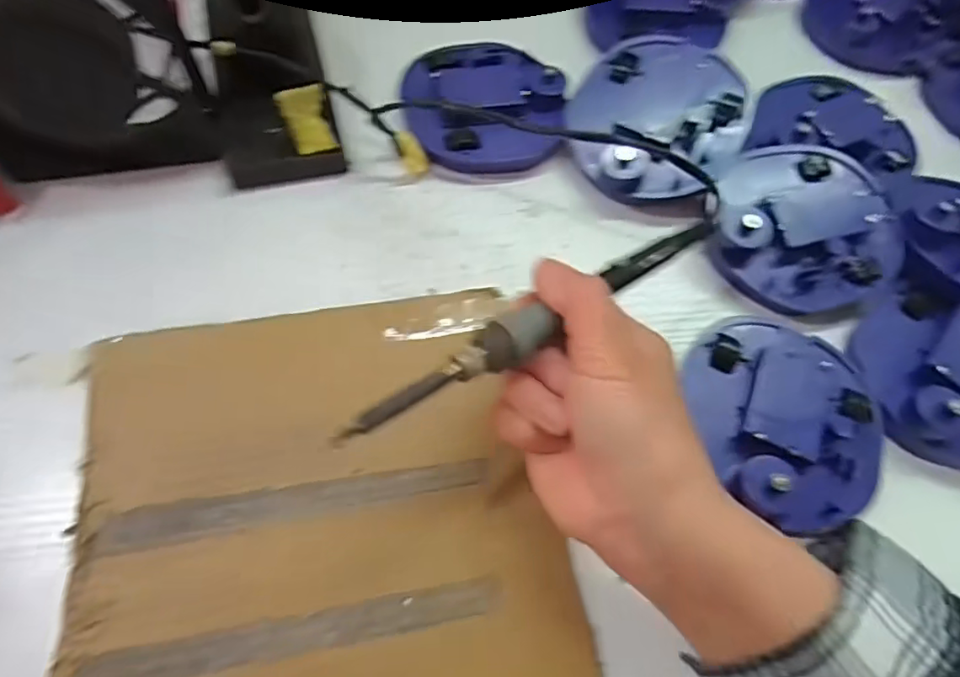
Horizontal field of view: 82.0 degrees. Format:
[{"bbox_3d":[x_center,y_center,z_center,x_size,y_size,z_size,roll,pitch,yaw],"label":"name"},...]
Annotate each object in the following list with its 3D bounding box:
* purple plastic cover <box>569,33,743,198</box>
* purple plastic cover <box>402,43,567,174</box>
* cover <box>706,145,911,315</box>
[{"bbox_3d":[0.112,-0.144,0.350,0.108,0.021,0.108,35,87,15],"label":"purple plastic cover"},{"bbox_3d":[0.003,-0.158,0.370,0.103,0.028,0.098,-3,65,-6],"label":"purple plastic cover"},{"bbox_3d":[0.196,-0.069,0.329,0.114,0.019,0.102,-5,65,-7],"label":"cover"}]

